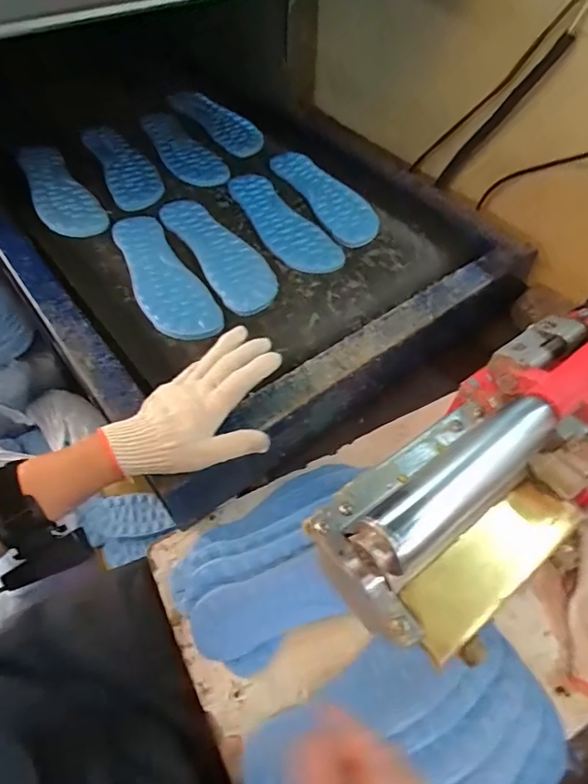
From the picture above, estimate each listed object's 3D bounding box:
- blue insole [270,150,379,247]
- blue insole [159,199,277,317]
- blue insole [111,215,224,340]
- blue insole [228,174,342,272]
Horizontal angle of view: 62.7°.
[{"bbox_3d":[0.049,-0.306,0.747,0.077,0.016,0.227,-24,58,-17],"label":"blue insole"},{"bbox_3d":[-0.100,-0.193,0.653,0.083,0.009,0.241,-27,59,-19],"label":"blue insole"},{"bbox_3d":[-0.173,-0.152,0.617,0.079,0.010,0.249,-27,59,-19],"label":"blue insole"},{"bbox_3d":[-0.024,-0.249,0.693,0.080,0.013,0.235,-29,60,-20],"label":"blue insole"}]

